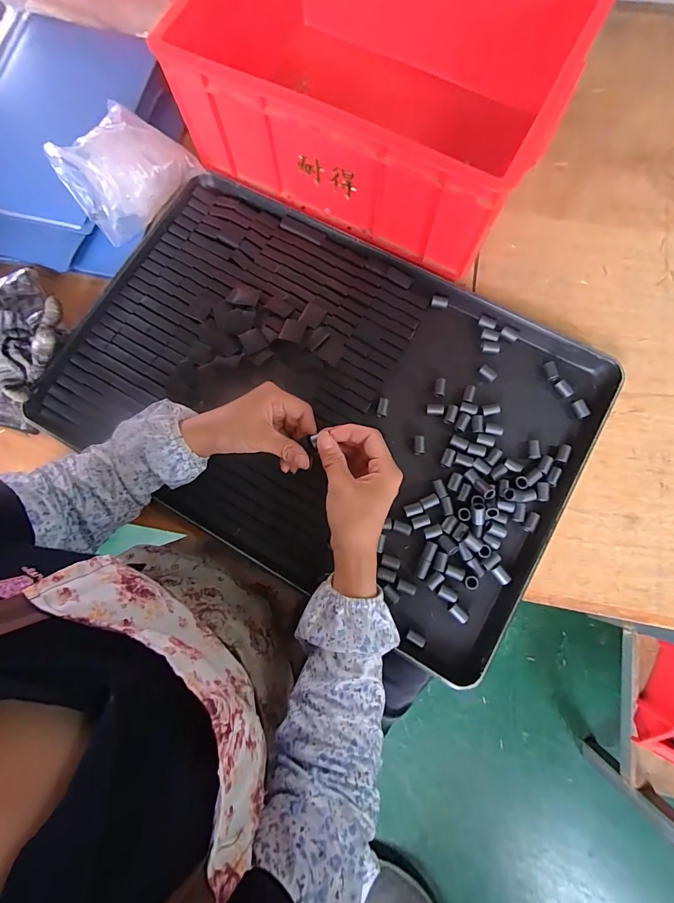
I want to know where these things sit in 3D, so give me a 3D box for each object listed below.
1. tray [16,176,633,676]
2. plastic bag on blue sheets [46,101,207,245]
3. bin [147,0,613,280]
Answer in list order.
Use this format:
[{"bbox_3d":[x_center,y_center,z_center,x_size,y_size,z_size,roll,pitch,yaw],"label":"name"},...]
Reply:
[{"bbox_3d":[-0.021,-0.062,0.461,0.609,0.023,0.380,29,80,7],"label":"tray"},{"bbox_3d":[-0.267,-0.358,0.495,0.101,0.086,0.151,42,82,9],"label":"plastic bag on blue sheets"},{"bbox_3d":[0.048,-0.438,0.493,0.412,0.179,0.303,23,80,7],"label":"bin"}]

